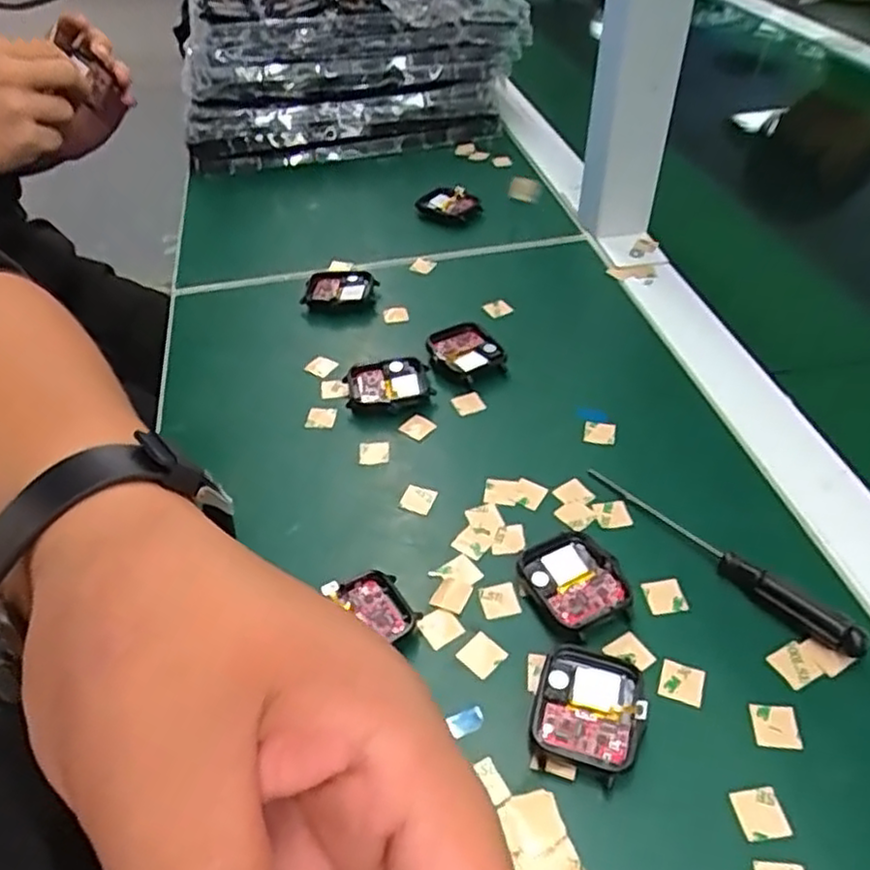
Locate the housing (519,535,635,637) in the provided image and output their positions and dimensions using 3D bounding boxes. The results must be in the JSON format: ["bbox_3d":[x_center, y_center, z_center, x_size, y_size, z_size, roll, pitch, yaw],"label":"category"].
[{"bbox_3d":[0.059,0.063,0.297,0.038,0.009,0.043,-22,47,-19],"label":"housing"}]

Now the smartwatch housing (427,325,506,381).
[{"bbox_3d":[0.017,-0.047,0.411,0.038,0.014,0.040,-20,47,-17],"label":"smartwatch housing"}]

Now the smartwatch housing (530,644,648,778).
[{"bbox_3d":[0.056,0.101,0.257,0.037,0.010,0.043,13,46,16],"label":"smartwatch housing"}]

